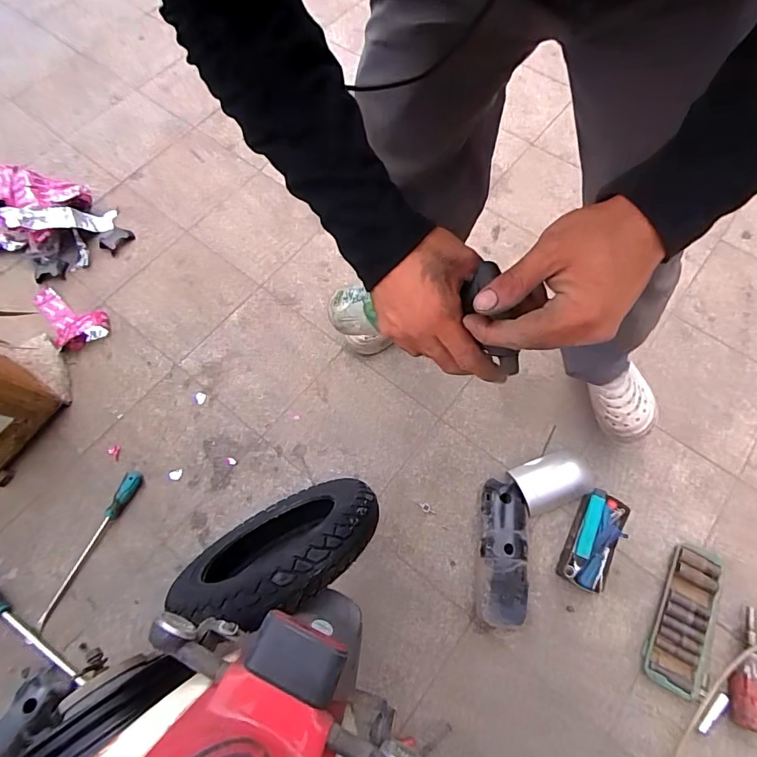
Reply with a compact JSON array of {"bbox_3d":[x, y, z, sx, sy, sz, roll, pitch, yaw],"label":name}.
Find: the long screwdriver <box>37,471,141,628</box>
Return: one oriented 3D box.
[{"bbox_3d":[-0.613,0.350,0.940,0.030,0.033,0.324,25,71,9],"label":"long screwdriver"}]

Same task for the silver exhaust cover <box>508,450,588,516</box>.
[{"bbox_3d":[0.385,0.223,0.981,0.168,0.036,0.108,-20,70,-7],"label":"silver exhaust cover"}]

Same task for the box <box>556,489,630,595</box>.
[{"bbox_3d":[0.448,0.337,0.926,0.088,0.056,0.196,27,72,10],"label":"box"}]

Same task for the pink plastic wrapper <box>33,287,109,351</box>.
[{"bbox_3d":[-0.835,-0.154,1.175,0.243,0.037,0.125,25,71,9],"label":"pink plastic wrapper"}]

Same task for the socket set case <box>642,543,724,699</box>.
[{"bbox_3d":[0.611,0.469,0.877,0.100,0.033,0.274,26,71,10],"label":"socket set case"}]

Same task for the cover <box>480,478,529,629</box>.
[{"bbox_3d":[0.258,0.352,0.922,0.097,0.056,0.283,6,69,2],"label":"cover"}]

